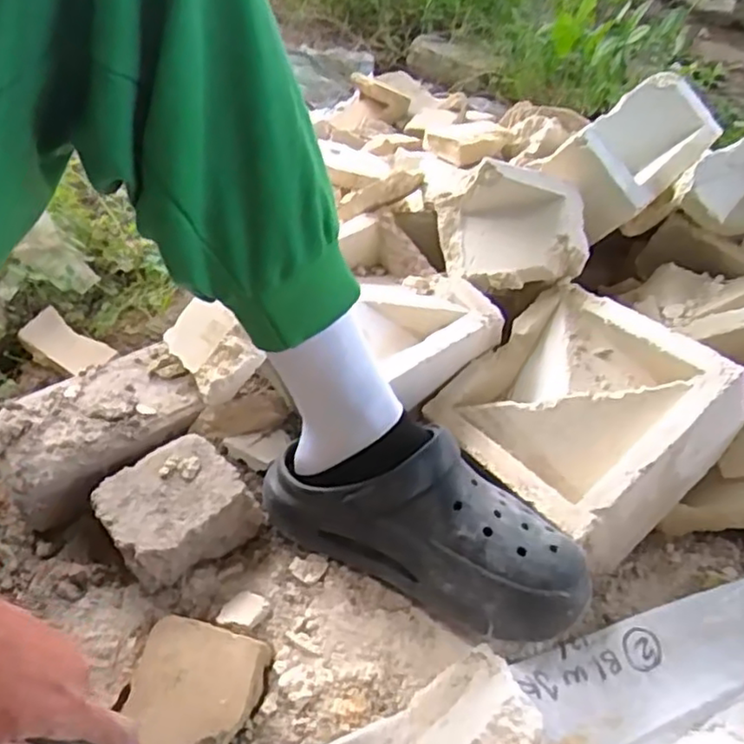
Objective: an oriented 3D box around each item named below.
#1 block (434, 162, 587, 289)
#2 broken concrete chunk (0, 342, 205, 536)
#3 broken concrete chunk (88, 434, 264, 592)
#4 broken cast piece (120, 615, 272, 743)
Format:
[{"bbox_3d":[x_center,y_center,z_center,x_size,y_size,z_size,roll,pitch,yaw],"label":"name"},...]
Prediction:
[{"bbox_3d":[0.141,-0.143,0.674,0.131,0.085,0.099,-2,47,-6],"label":"block"},{"bbox_3d":[-0.250,0.056,0.622,0.176,0.058,0.118,-31,56,-29],"label":"broken concrete chunk"},{"bbox_3d":[-0.165,0.113,0.568,0.108,0.044,0.096,-27,54,-27],"label":"broken concrete chunk"},{"bbox_3d":[-0.131,0.228,0.485,0.089,0.018,0.094,14,47,9],"label":"broken cast piece"}]

